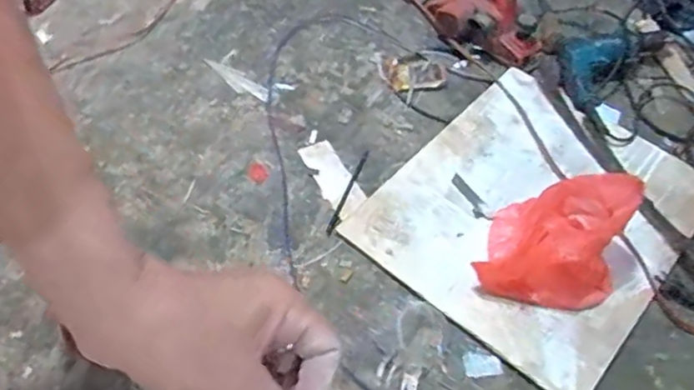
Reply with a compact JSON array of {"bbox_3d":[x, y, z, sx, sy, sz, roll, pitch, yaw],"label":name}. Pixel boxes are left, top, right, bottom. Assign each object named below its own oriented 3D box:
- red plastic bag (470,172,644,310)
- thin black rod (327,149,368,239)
[{"bbox_3d":[0.308,0.063,0.888,0.190,0.142,0.170,21,55,15],"label":"red plastic bag"},{"bbox_3d":[0.003,-0.008,1.036,0.016,0.012,0.201,16,53,11],"label":"thin black rod"}]

